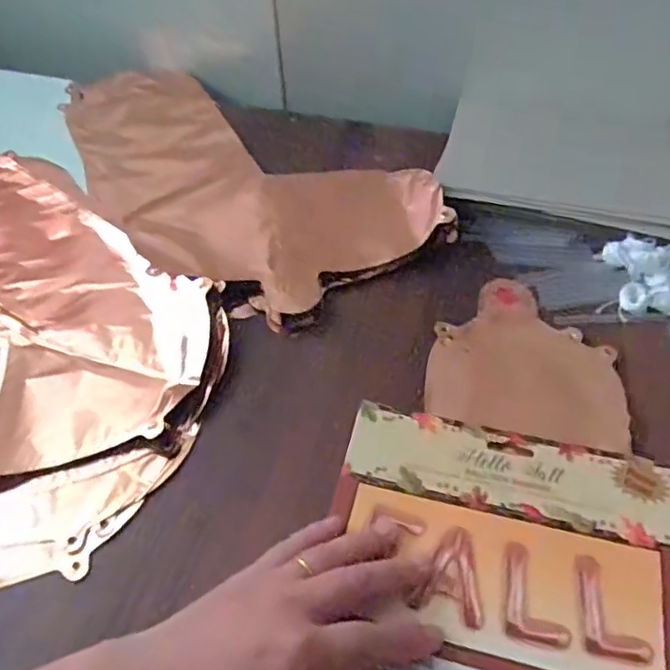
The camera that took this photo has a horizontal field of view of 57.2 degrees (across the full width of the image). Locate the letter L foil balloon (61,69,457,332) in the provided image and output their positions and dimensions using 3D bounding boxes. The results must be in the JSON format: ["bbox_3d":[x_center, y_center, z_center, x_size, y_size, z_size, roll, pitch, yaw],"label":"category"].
[{"bbox_3d":[-0.121,-0.143,0.562,0.438,0.033,0.193,32,61,28],"label":"letter L foil balloon"}]

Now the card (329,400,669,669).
[{"bbox_3d":[0.089,0.122,0.333,0.188,0.008,0.159,11,54,11],"label":"card"}]

